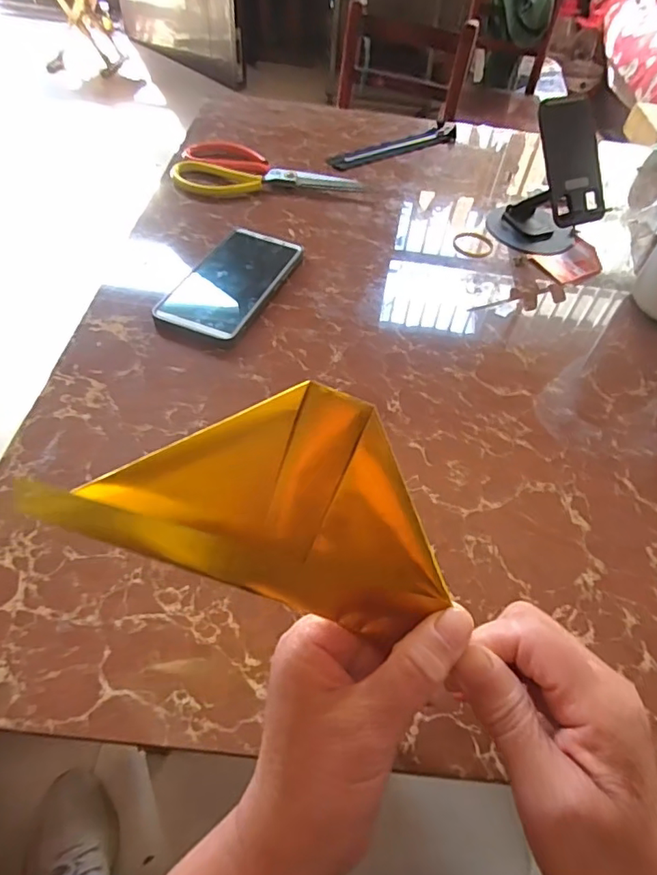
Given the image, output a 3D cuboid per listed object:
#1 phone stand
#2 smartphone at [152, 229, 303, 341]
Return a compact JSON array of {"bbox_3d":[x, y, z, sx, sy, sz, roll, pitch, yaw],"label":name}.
[{"bbox_3d":[0.229,-0.260,0.542,0.074,0.132,0.100,-25,59,-24],"label":"phone stand"},{"bbox_3d":[-0.088,-0.141,0.486,0.077,0.015,0.153,21,53,10],"label":"smartphone"}]

